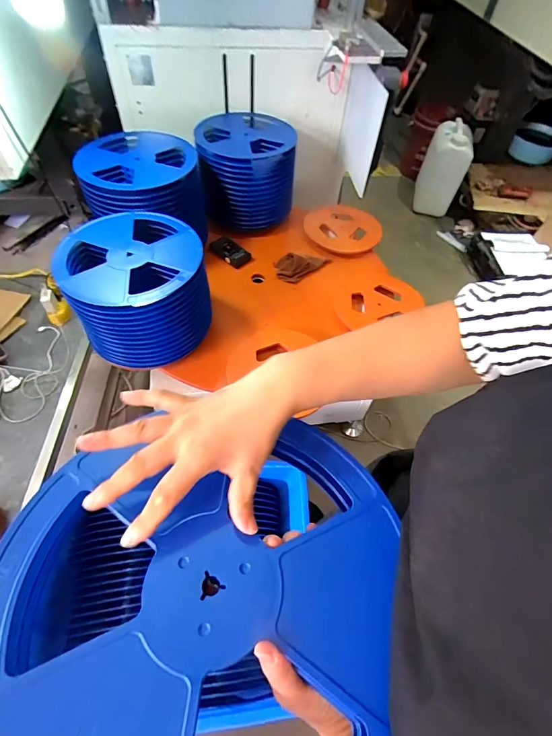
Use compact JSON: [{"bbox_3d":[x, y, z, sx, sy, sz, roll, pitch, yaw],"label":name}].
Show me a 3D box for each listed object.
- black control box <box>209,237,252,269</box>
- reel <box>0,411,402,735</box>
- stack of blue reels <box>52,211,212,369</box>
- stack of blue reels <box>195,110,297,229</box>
[{"bbox_3d":[-0.156,-0.386,1.238,0.147,0.021,0.066,36,60,19],"label":"black control box"},{"bbox_3d":[-0.057,0.172,0.274,0.291,0.031,0.288,6,55,0],"label":"reel"},{"bbox_3d":[-0.336,-0.191,0.943,0.314,0.229,0.280,-15,58,-14],"label":"stack of blue reels"},{"bbox_3d":[-0.108,-0.683,1.303,0.314,0.250,0.307,-8,56,-10],"label":"stack of blue reels"}]

